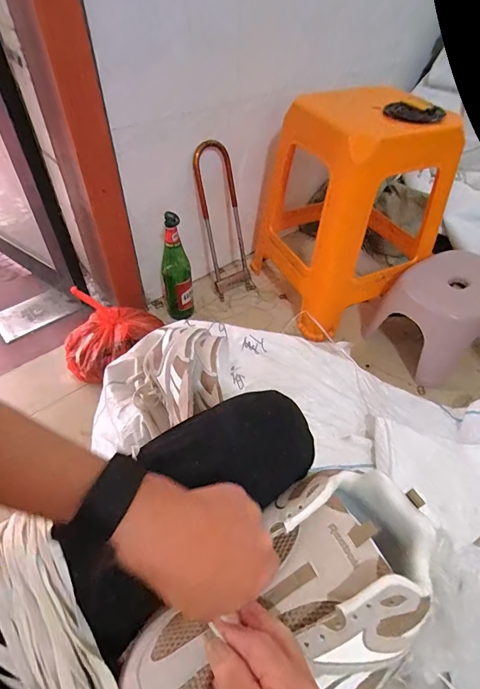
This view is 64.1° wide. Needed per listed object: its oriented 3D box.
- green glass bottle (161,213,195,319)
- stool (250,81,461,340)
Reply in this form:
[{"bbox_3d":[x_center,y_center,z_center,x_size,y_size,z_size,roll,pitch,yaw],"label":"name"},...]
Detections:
[{"bbox_3d":[-0.155,-0.178,0.924,0.065,0.272,0.057,-14,50,-13],"label":"green glass bottle"},{"bbox_3d":[0.241,-0.348,0.977,0.333,0.451,0.413,-22,52,-20],"label":"stool"}]

